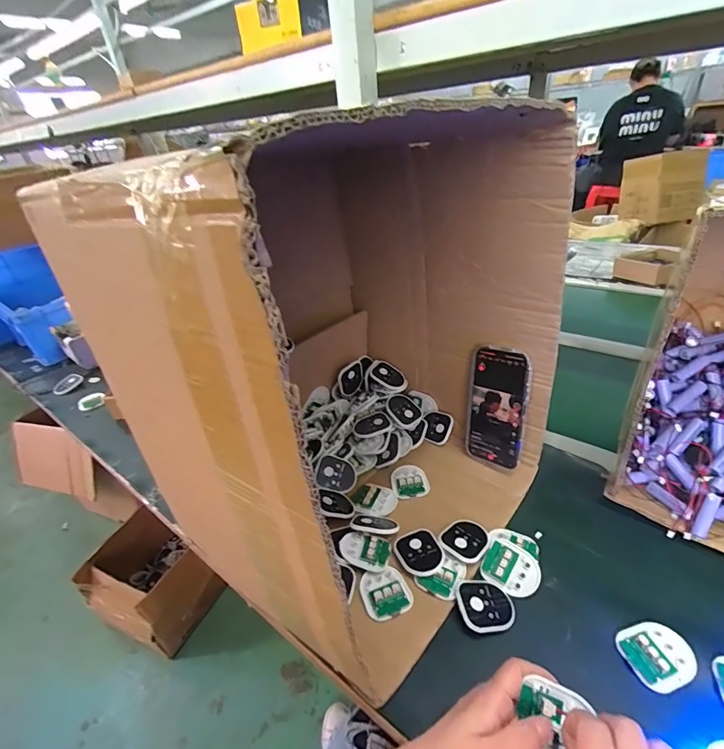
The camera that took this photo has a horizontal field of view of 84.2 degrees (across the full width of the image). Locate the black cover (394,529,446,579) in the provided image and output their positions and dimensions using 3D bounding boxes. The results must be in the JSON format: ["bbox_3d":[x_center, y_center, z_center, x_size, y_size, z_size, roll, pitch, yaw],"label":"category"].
[{"bbox_3d":[0.067,0.204,0.461,0.050,0.009,0.058,-18,34,-17],"label":"black cover"}]

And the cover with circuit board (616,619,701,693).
[{"bbox_3d":[0.272,0.255,0.368,0.063,0.009,0.050,-15,34,-13],"label":"cover with circuit board"}]

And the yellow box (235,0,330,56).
[{"bbox_3d":[-0.136,-0.627,0.674,0.152,0.127,0.074,2,34,14],"label":"yellow box"}]

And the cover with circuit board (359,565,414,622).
[{"bbox_3d":[0.024,0.230,0.427,0.050,0.008,0.054,-17,34,-15],"label":"cover with circuit board"}]

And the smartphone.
[{"bbox_3d":[0.184,0.046,0.549,0.013,0.168,0.079,-16,25,-43],"label":"smartphone"}]

